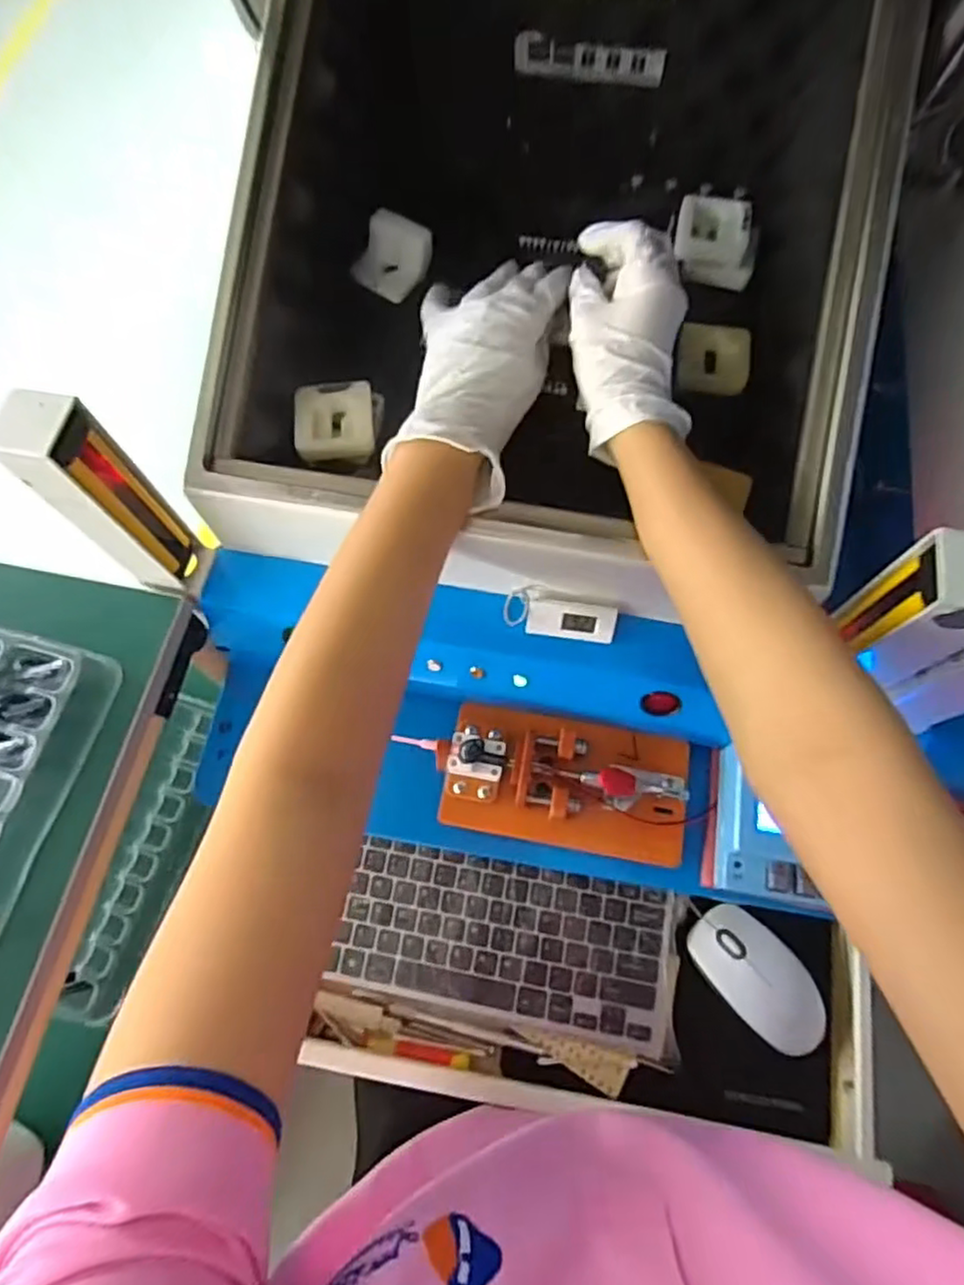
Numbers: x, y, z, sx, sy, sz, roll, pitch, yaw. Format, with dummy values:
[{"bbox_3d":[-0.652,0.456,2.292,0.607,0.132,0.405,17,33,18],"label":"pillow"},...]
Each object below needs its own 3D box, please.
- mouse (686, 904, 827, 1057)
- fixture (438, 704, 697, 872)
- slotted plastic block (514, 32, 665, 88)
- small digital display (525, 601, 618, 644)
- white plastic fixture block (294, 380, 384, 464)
[{"bbox_3d":[0.199,0.244,0.483,0.054,0.033,0.098,-38,73,-12],"label":"mouse"},{"bbox_3d":[0.059,0.094,0.464,0.168,0.046,0.090,10,70,4],"label":"fixture"},{"bbox_3d":[0.081,-0.439,0.502,0.112,0.025,0.007,10,70,4],"label":"slotted plastic block"},{"bbox_3d":[0.059,-0.015,0.438,0.057,0.013,0.024,7,108,3],"label":"small digital display"},{"bbox_3d":[-0.095,-0.145,0.440,0.053,0.018,0.054,-1,69,0],"label":"white plastic fixture block"}]

